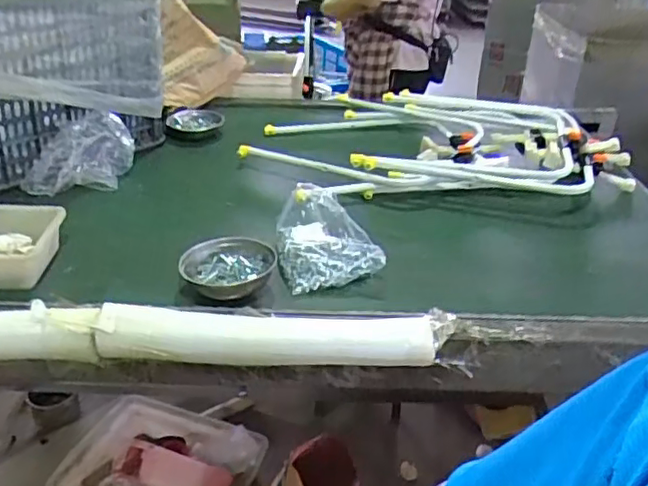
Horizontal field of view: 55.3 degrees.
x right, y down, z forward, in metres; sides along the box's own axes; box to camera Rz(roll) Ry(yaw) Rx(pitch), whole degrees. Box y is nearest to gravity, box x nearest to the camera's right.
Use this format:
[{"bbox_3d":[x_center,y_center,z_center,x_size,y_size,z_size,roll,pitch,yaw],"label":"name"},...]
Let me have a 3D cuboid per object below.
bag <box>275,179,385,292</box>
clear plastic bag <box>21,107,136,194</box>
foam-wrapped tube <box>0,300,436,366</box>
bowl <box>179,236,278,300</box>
[{"bbox_3d":[-0.028,-0.017,1.115,0.163,0.062,0.291,-11,32,-21],"label":"bag"},{"bbox_3d":[-0.497,-0.174,1.270,0.234,0.160,0.082,-22,37,-34],"label":"clear plastic bag"},{"bbox_3d":[-0.186,0.132,0.891,0.714,0.064,0.086,0,30,-2],"label":"foam-wrapped tube"},{"bbox_3d":[-0.154,0.041,0.997,0.150,0.045,0.144,0,30,-3],"label":"bowl"}]

